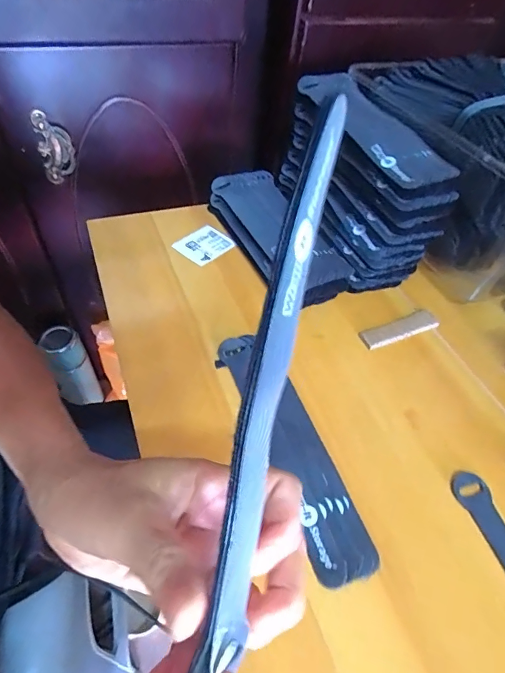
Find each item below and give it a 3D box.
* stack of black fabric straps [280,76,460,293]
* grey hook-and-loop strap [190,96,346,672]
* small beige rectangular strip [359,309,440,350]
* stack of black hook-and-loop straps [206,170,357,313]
[{"bbox_3d":[0.111,-0.168,0.433,0.093,0.126,0.209,-14,54,-16],"label":"stack of black fabric straps"},{"bbox_3d":[0.005,0.021,0.130,0.014,0.019,0.184,12,94,4],"label":"grey hook-and-loop strap"},{"bbox_3d":[0.142,-0.008,0.387,0.083,0.008,0.022,-18,55,-19],"label":"small beige rectangular strip"},{"bbox_3d":[0.026,-0.114,0.440,0.084,0.038,0.203,-22,56,-21],"label":"stack of black hook-and-loop straps"}]

